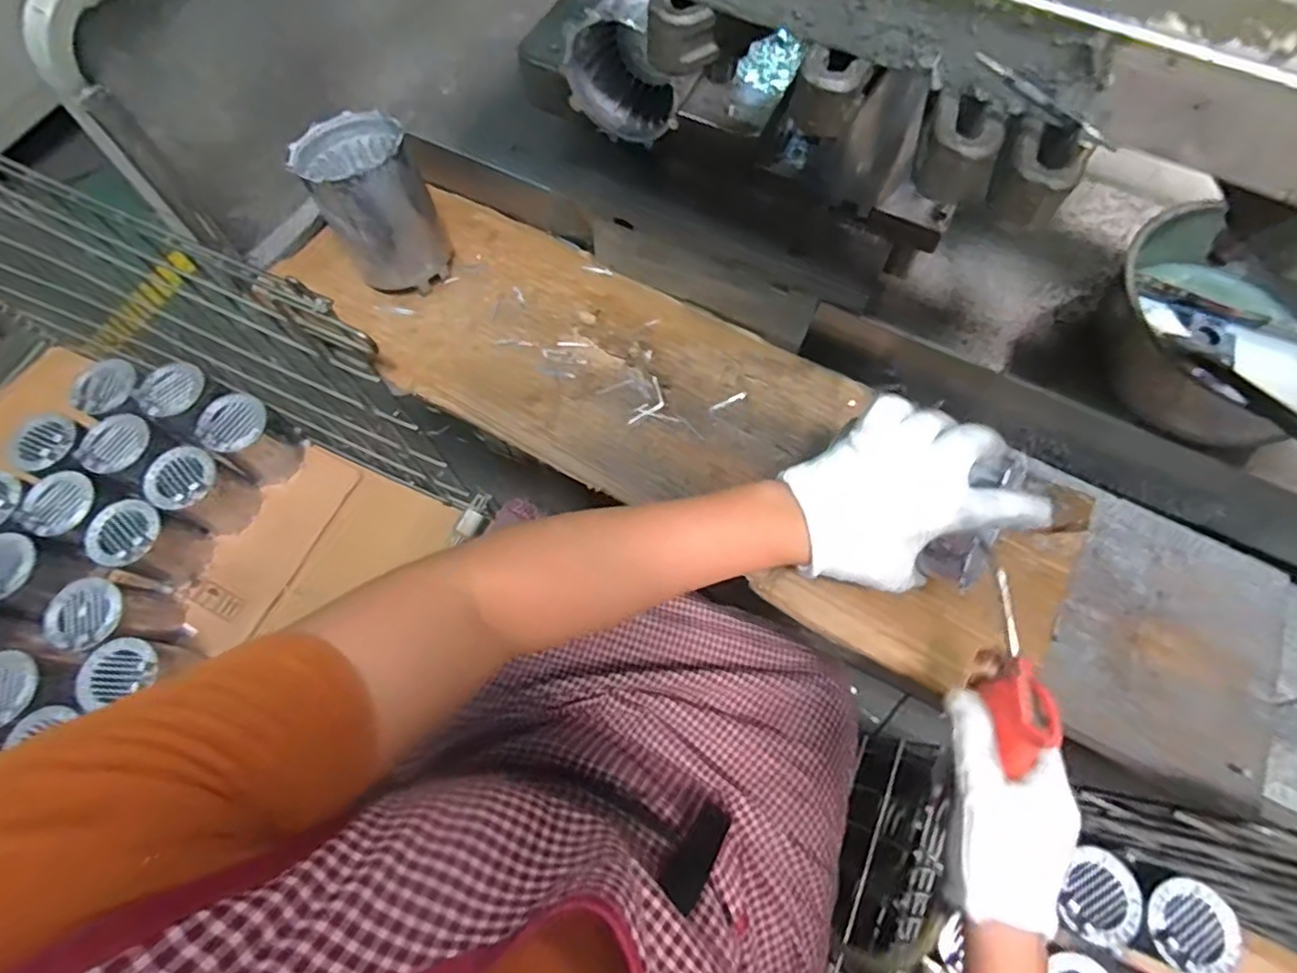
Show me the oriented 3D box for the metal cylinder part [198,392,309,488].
[{"bbox_3d":[-0.566,-0.070,0.904,0.092,0.110,0.090,40,74,14],"label":"metal cylinder part"}]

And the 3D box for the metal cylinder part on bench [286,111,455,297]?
[{"bbox_3d":[-0.239,-0.246,0.560,0.089,0.120,0.107,-37,73,-13],"label":"metal cylinder part on bench"}]

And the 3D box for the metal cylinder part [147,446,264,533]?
[{"bbox_3d":[-0.619,0.008,0.880,0.088,0.118,0.088,25,70,10],"label":"metal cylinder part"}]

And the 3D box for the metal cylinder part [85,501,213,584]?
[{"bbox_3d":[-0.675,0.078,0.858,0.092,0.124,0.088,18,69,7],"label":"metal cylinder part"}]

